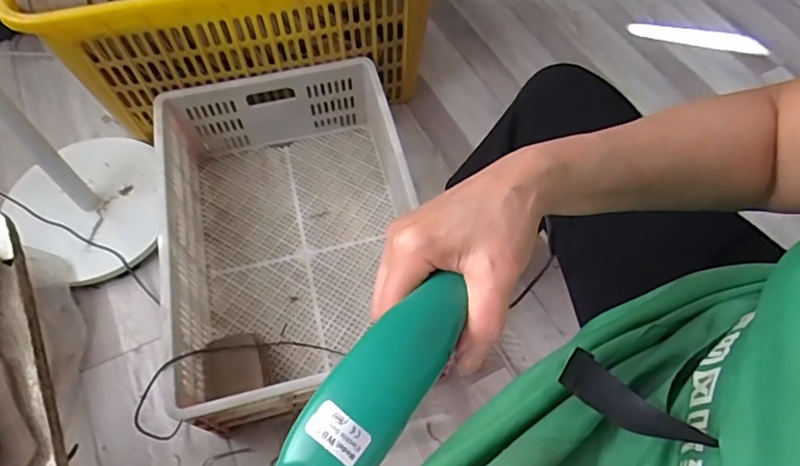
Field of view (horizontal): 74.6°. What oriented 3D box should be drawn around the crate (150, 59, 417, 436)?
[{"bbox_3d":[-0.184,-0.008,0.943,0.413,0.190,0.607,-13,62,-7],"label":"crate"}]

